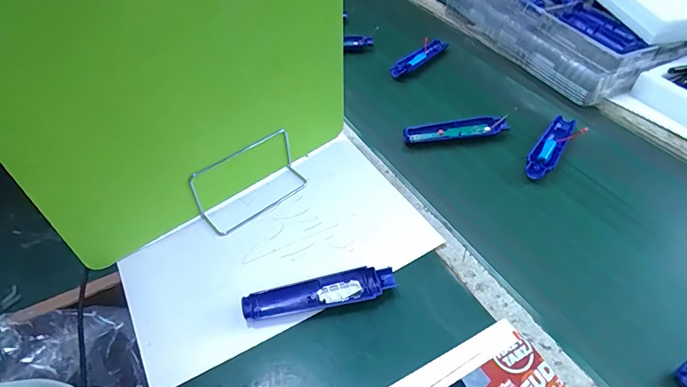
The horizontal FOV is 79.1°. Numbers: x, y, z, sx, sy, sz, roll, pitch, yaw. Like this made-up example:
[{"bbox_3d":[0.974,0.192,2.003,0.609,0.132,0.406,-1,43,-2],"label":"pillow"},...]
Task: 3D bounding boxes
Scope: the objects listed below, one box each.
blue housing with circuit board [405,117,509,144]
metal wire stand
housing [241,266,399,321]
[{"bbox_3d":[0.183,-0.107,0.686,0.169,0.019,0.037,-6,49,-6],"label":"blue housing with circuit board"},{"bbox_3d":[-0.122,-0.021,0.564,0.158,0.083,0.059,-28,52,-27],"label":"metal wire stand"},{"bbox_3d":[-0.026,0.115,0.478,0.172,0.022,0.034,-7,46,-6],"label":"housing"}]

